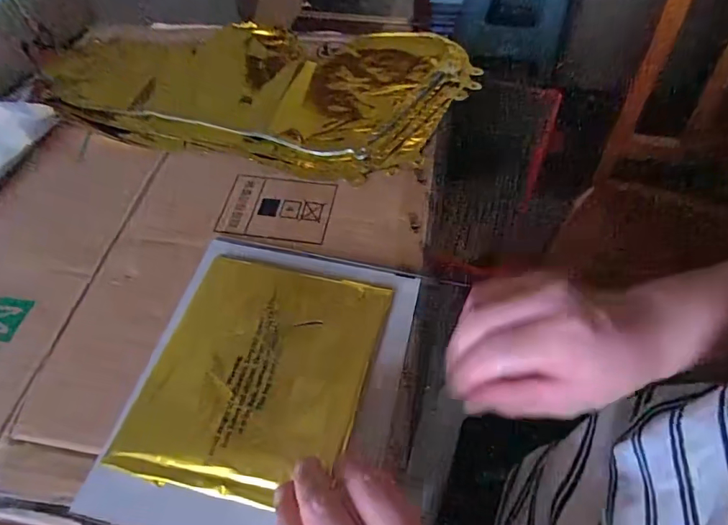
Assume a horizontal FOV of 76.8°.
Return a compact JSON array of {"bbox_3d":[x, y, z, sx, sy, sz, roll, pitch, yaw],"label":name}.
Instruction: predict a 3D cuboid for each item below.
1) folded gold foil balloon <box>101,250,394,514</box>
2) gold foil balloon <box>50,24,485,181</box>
[{"bbox_3d":[-0.067,0.068,0.298,0.132,0.009,0.152,12,57,11],"label":"folded gold foil balloon"},{"bbox_3d":[-0.119,-0.192,0.483,0.436,0.011,0.225,11,57,10],"label":"gold foil balloon"}]

